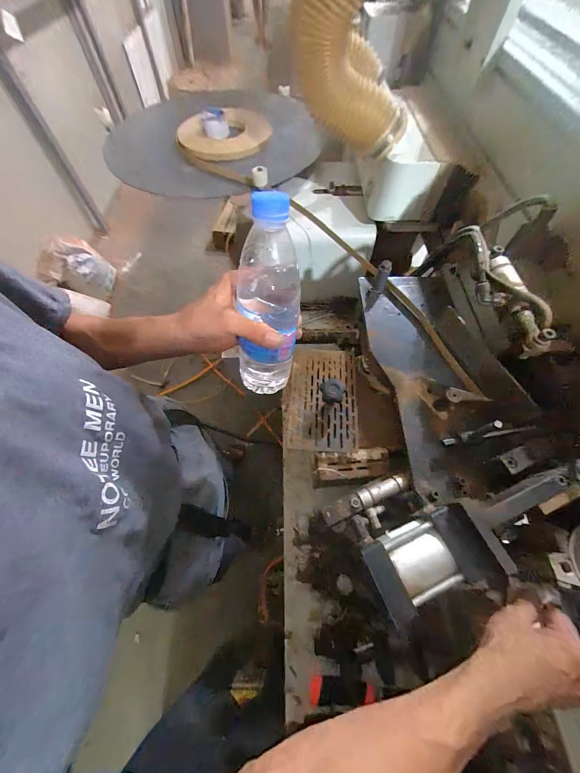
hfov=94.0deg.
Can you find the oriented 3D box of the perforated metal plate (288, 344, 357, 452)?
[{"bbox_3d":[0.066,0.016,0.543,0.132,0.014,0.227,2,63,5],"label":"perforated metal plate"}]

